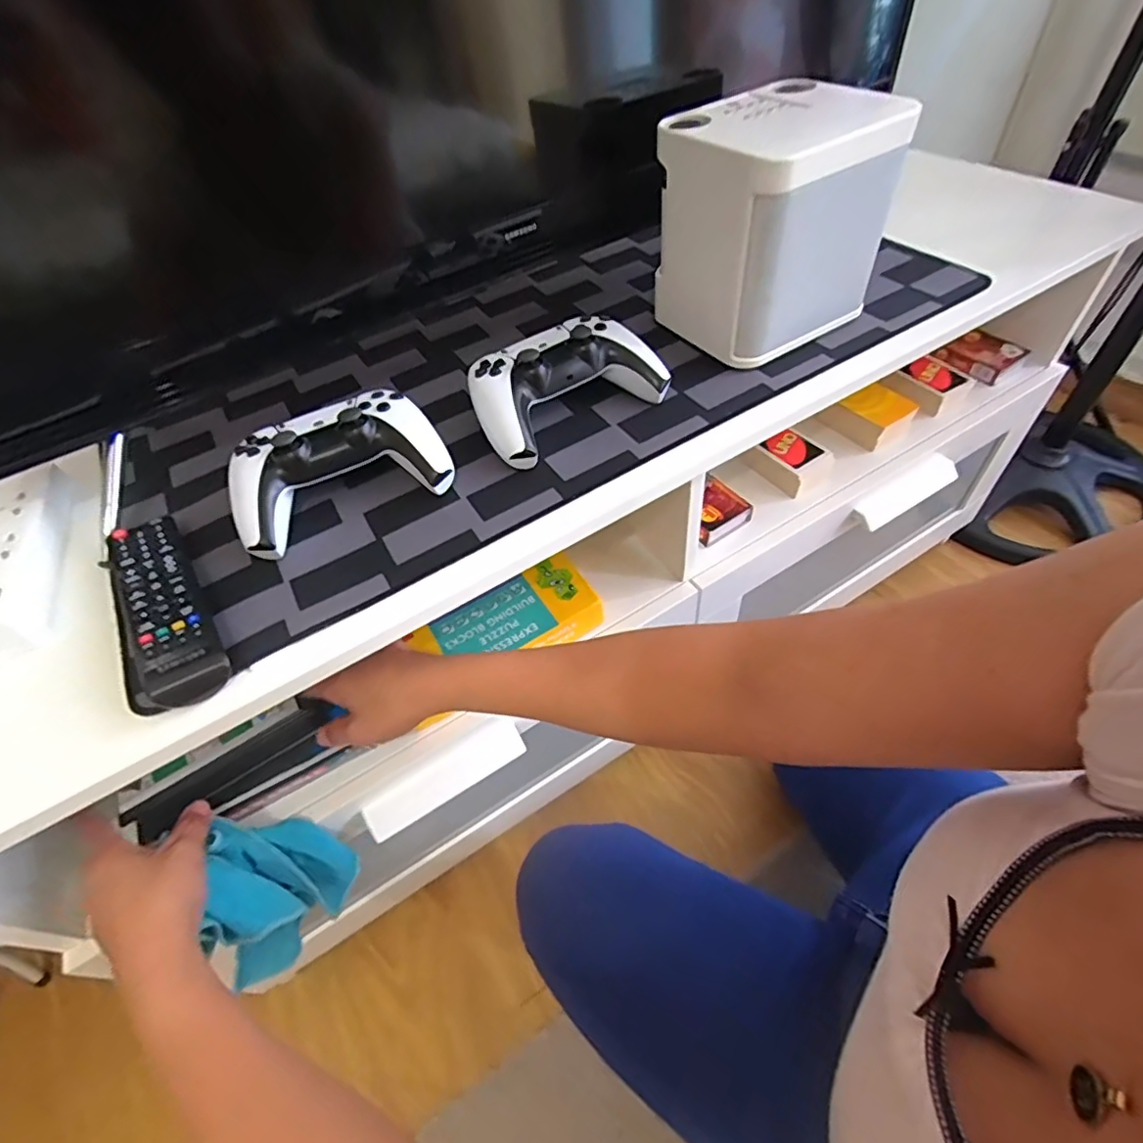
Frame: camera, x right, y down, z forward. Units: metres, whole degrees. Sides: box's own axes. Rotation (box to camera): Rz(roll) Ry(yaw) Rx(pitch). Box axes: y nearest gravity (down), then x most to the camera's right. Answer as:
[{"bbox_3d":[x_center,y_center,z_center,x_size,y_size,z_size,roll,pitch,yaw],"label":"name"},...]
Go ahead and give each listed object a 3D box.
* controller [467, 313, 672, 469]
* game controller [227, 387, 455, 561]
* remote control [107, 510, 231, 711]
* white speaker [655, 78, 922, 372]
[{"bbox_3d":[-0.005,-0.154,0.467,0.155,0.056,0.098,-28,53,-16],"label":"controller"},{"bbox_3d":[-0.175,-0.080,0.430,0.154,0.056,0.090,-23,52,-13],"label":"game controller"},{"bbox_3d":[-0.268,0.019,0.380,0.043,0.026,0.159,-32,54,-20],"label":"remote control"},{"bbox_3d":[0.169,-0.284,0.481,0.147,0.161,0.136,-28,53,-17],"label":"white speaker"}]

